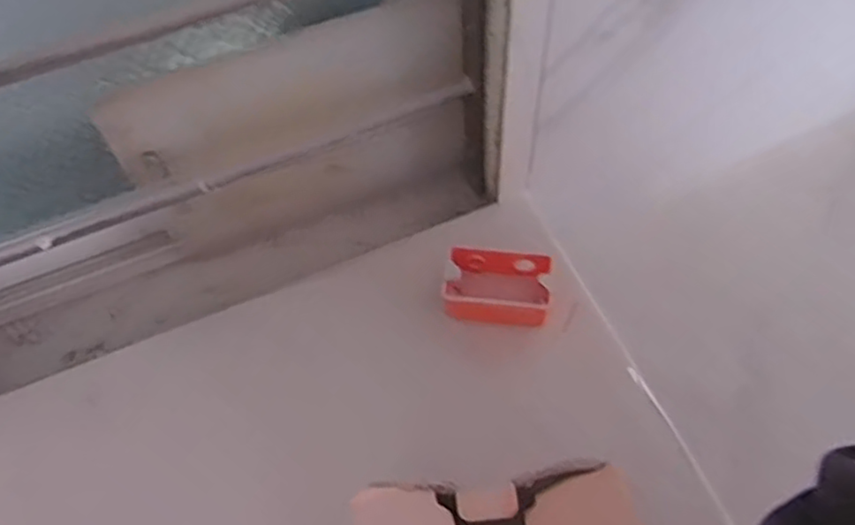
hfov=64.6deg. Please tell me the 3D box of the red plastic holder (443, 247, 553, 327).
[{"bbox_3d":[0.070,0.023,0.670,0.103,0.054,0.068,4,61,6],"label":"red plastic holder"}]

